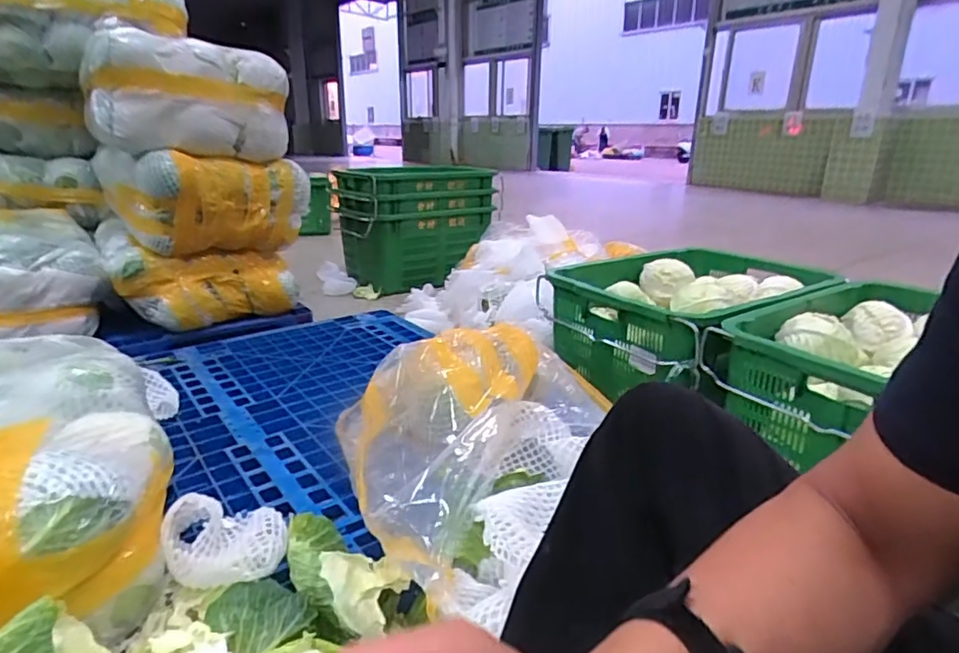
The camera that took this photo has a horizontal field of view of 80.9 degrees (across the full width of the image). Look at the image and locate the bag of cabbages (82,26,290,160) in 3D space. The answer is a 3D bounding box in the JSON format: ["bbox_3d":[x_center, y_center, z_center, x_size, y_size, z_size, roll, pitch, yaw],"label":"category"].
[{"bbox_3d":[-0.795,-0.632,1.560,0.472,0.284,0.202,-15,25,-38],"label":"bag of cabbages"}]

